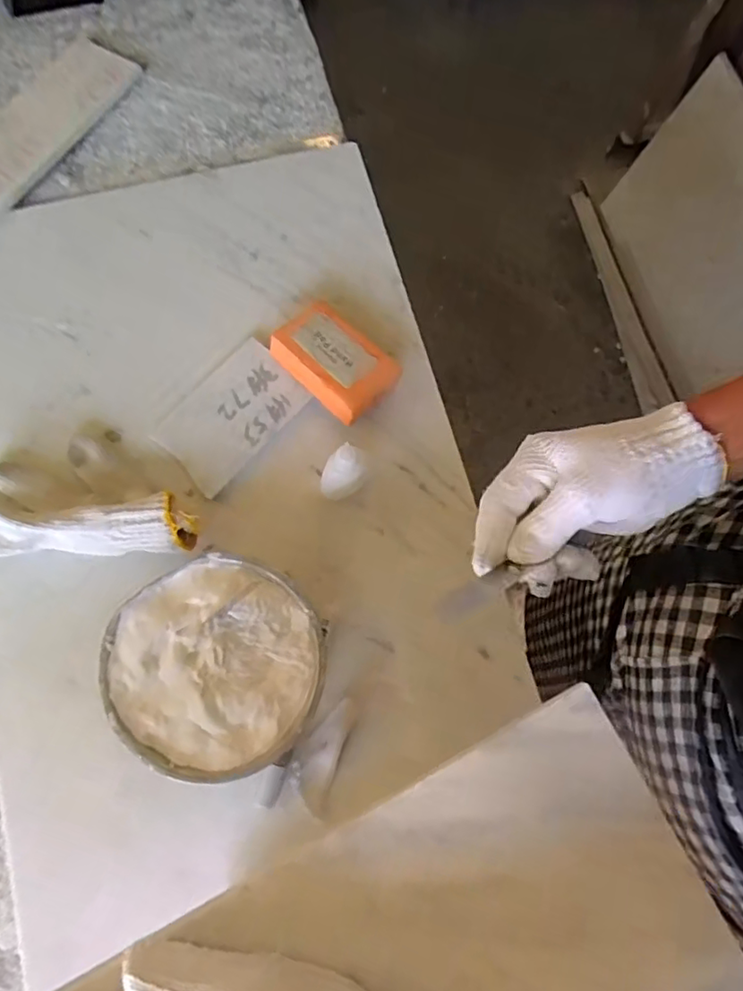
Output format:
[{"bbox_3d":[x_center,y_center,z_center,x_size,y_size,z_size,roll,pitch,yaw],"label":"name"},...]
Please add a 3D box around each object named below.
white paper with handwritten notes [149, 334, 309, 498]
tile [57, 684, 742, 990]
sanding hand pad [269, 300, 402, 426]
[{"bbox_3d":[-0.114,-0.067,0.501,0.076,0.005,0.118,41,80,9],"label":"white paper with handwritten notes"},{"bbox_3d":[-0.059,0.257,0.248,0.444,0.012,0.152,-28,78,-8],"label":"tile"},{"bbox_3d":[-0.028,-0.109,0.499,0.100,0.035,0.065,42,80,9],"label":"sanding hand pad"}]

